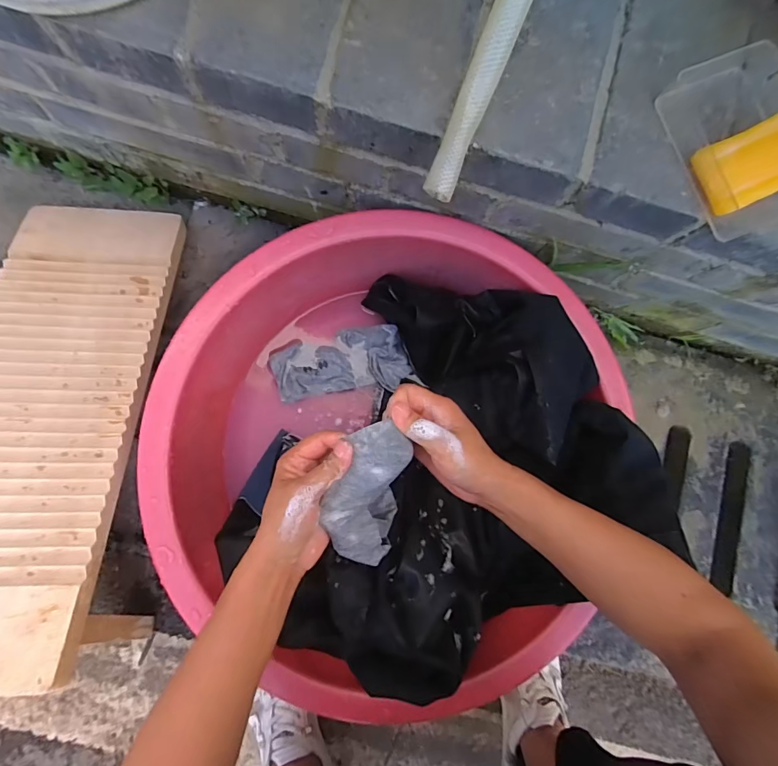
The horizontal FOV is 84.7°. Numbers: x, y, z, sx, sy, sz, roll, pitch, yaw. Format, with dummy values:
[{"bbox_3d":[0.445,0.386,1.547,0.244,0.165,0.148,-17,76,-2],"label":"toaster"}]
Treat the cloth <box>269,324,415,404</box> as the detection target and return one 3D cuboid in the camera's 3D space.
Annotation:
[{"bbox_3d":[-0.064,-0.024,0.570,0.177,0.014,0.090,-16,85,-5],"label":"cloth"}]

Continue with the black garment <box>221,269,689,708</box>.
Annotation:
[{"bbox_3d":[0.035,0.074,0.478,0.418,0.156,0.384,1,84,-6],"label":"black garment"}]

